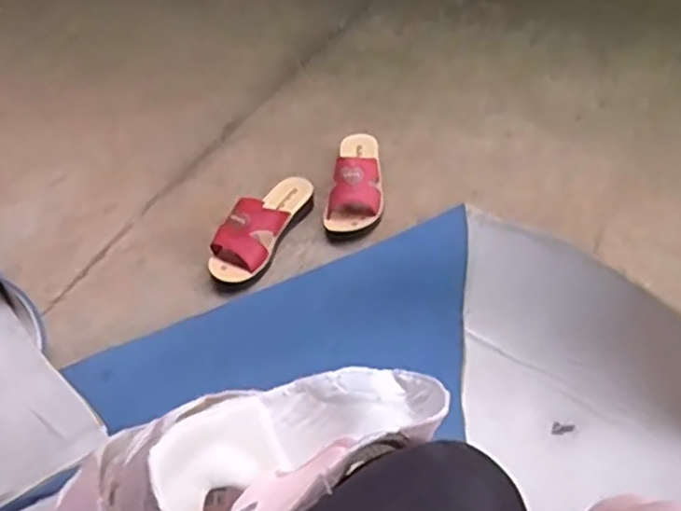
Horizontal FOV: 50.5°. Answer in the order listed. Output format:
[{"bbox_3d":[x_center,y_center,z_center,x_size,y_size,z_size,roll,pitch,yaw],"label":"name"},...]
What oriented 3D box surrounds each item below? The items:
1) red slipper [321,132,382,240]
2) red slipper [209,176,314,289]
[{"bbox_3d":[0.019,-0.133,1.145,0.088,0.079,0.209,-2,47,6],"label":"red slipper"},{"bbox_3d":[-0.116,-0.048,1.080,0.078,0.065,0.214,23,54,26],"label":"red slipper"}]

